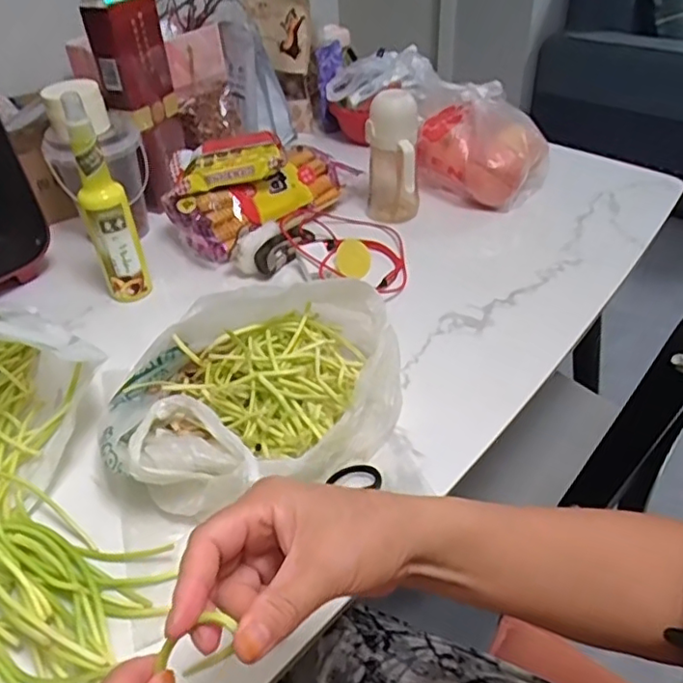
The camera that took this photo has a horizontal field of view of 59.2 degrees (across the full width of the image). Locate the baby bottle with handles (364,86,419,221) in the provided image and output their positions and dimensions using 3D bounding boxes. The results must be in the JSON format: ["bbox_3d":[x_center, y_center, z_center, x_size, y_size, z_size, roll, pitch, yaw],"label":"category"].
[{"bbox_3d":[0.070,-0.243,0.830,0.073,0.179,0.061,2,41,6],"label":"baby bottle with handles"}]

